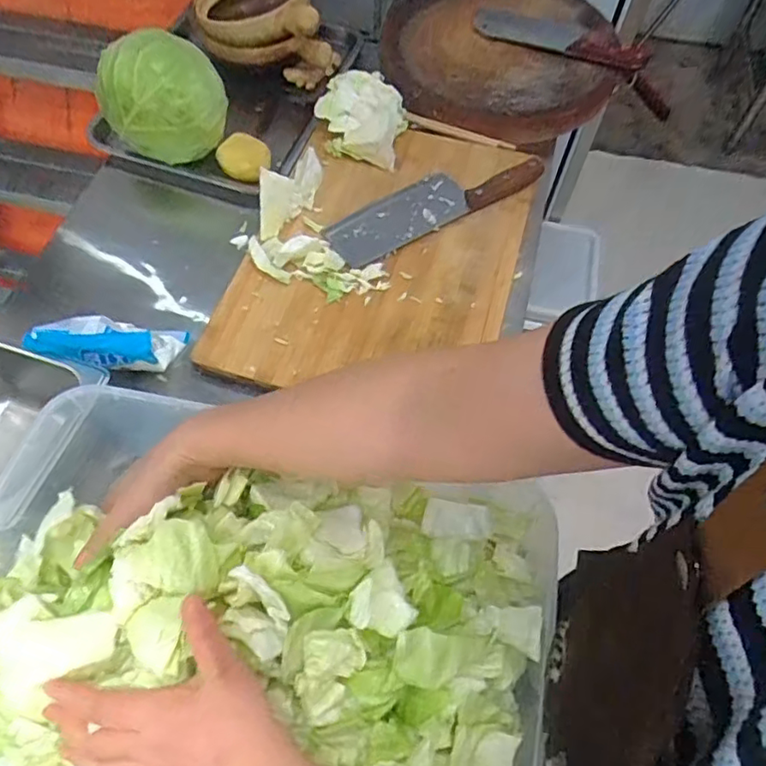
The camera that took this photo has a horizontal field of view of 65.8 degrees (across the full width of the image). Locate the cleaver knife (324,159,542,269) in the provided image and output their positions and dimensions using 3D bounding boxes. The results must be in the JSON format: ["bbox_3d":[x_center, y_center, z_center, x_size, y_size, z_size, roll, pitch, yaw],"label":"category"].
[{"bbox_3d":[0.071,-0.242,0.766,0.310,0.033,0.091,-29,66,-17],"label":"cleaver knife"}]

